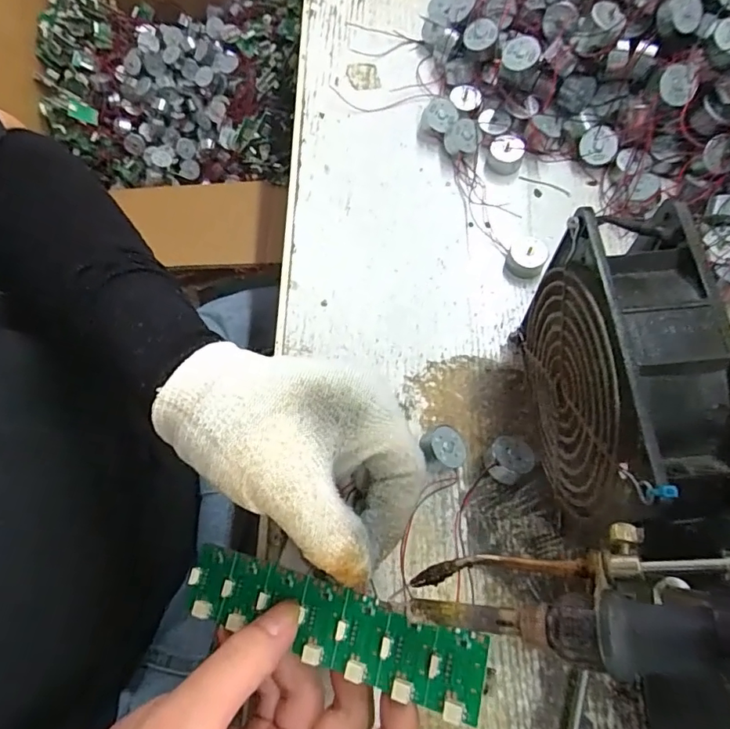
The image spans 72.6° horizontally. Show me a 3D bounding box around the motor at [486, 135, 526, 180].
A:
[{"bbox_3d":[0.098,-0.145,0.347,0.023,0.019,0.021,-1,69,2],"label":"motor"}]

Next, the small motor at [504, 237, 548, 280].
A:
[{"bbox_3d":[0.103,-0.068,0.318,0.023,0.018,0.021,-1,69,2],"label":"small motor"}]

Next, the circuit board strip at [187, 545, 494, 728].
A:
[{"bbox_3d":[-0.019,0.108,0.209,0.138,0.005,0.030,8,69,25],"label":"circuit board strip"}]

